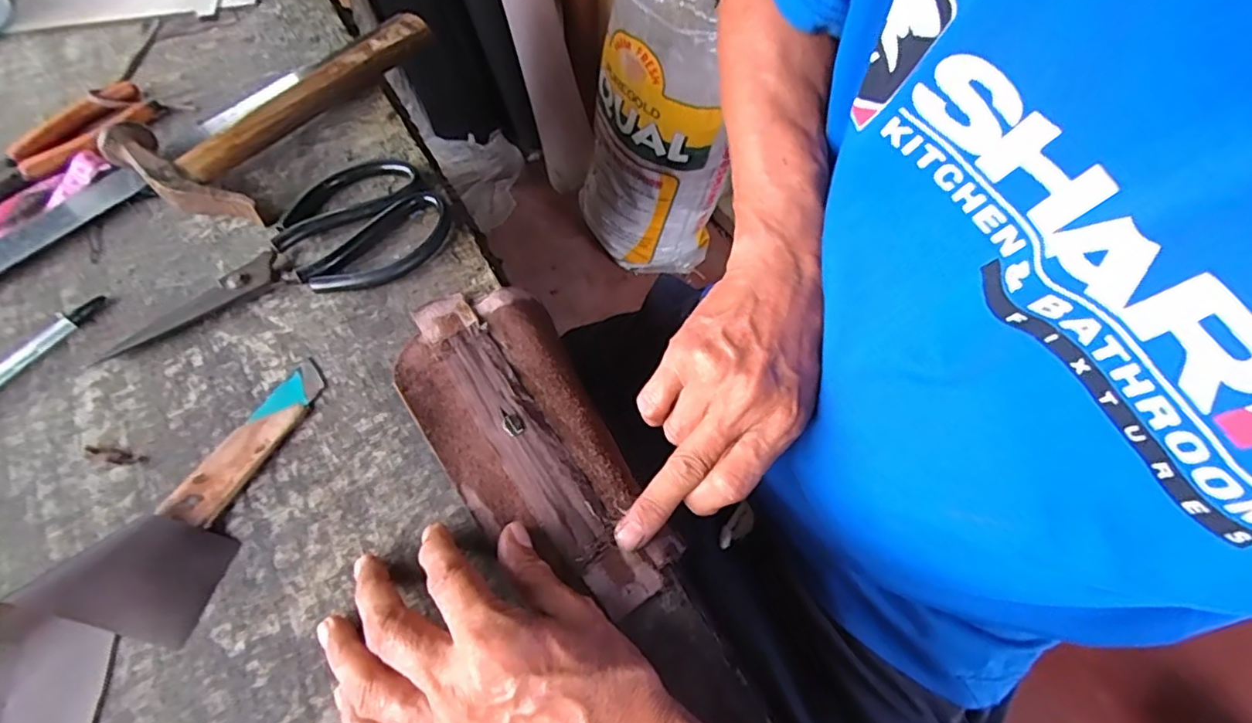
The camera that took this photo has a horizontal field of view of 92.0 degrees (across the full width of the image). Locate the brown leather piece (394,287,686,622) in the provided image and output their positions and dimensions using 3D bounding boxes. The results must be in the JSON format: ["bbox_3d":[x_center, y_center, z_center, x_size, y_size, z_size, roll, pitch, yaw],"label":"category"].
[{"bbox_3d":[-0.052,0.040,0.331,0.092,0.014,0.202,-31,65,-17],"label":"brown leather piece"}]

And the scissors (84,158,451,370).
[{"bbox_3d":[-0.219,-0.069,0.384,0.204,0.013,0.101,-23,62,-13],"label":"scissors"}]

